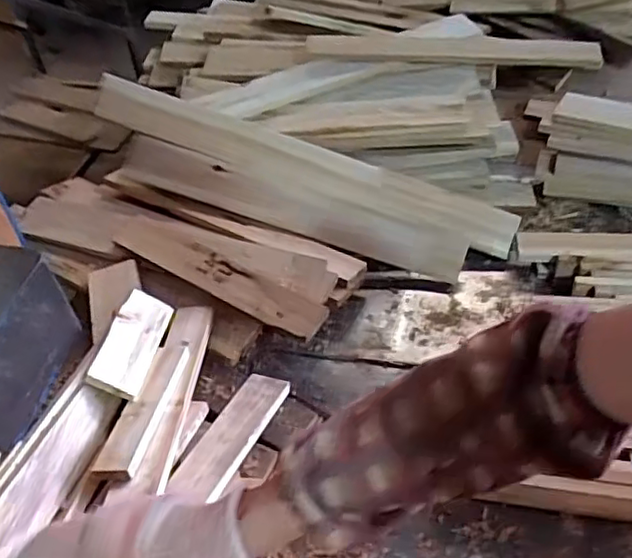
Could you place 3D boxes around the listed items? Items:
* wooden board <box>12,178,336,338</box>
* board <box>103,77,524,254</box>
[{"bbox_3d":[-0.218,-0.051,0.931,0.544,0.036,0.136,21,51,24],"label":"wooden board"},{"bbox_3d":[-0.019,-0.173,0.971,0.653,0.026,0.081,18,76,3],"label":"board"}]

